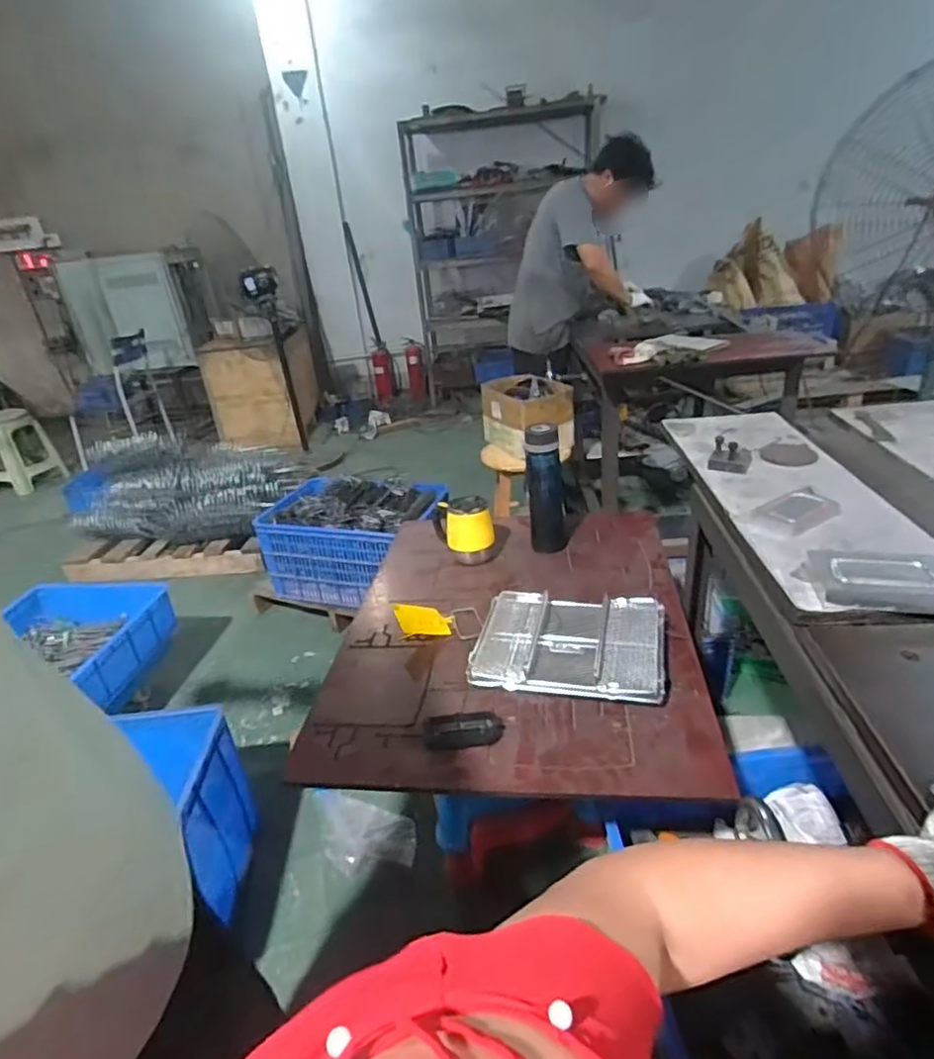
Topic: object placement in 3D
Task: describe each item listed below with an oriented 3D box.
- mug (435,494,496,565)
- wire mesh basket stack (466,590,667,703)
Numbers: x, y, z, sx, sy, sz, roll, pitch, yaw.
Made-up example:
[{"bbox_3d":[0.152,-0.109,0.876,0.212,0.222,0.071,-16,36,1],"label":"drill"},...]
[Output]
[{"bbox_3d":[-0.006,0.000,1.374,0.131,0.141,0.102,-7,28,-2],"label":"mug"},{"bbox_3d":[0.178,0.199,1.053,0.310,0.049,0.240,1,29,14],"label":"wire mesh basket stack"}]

